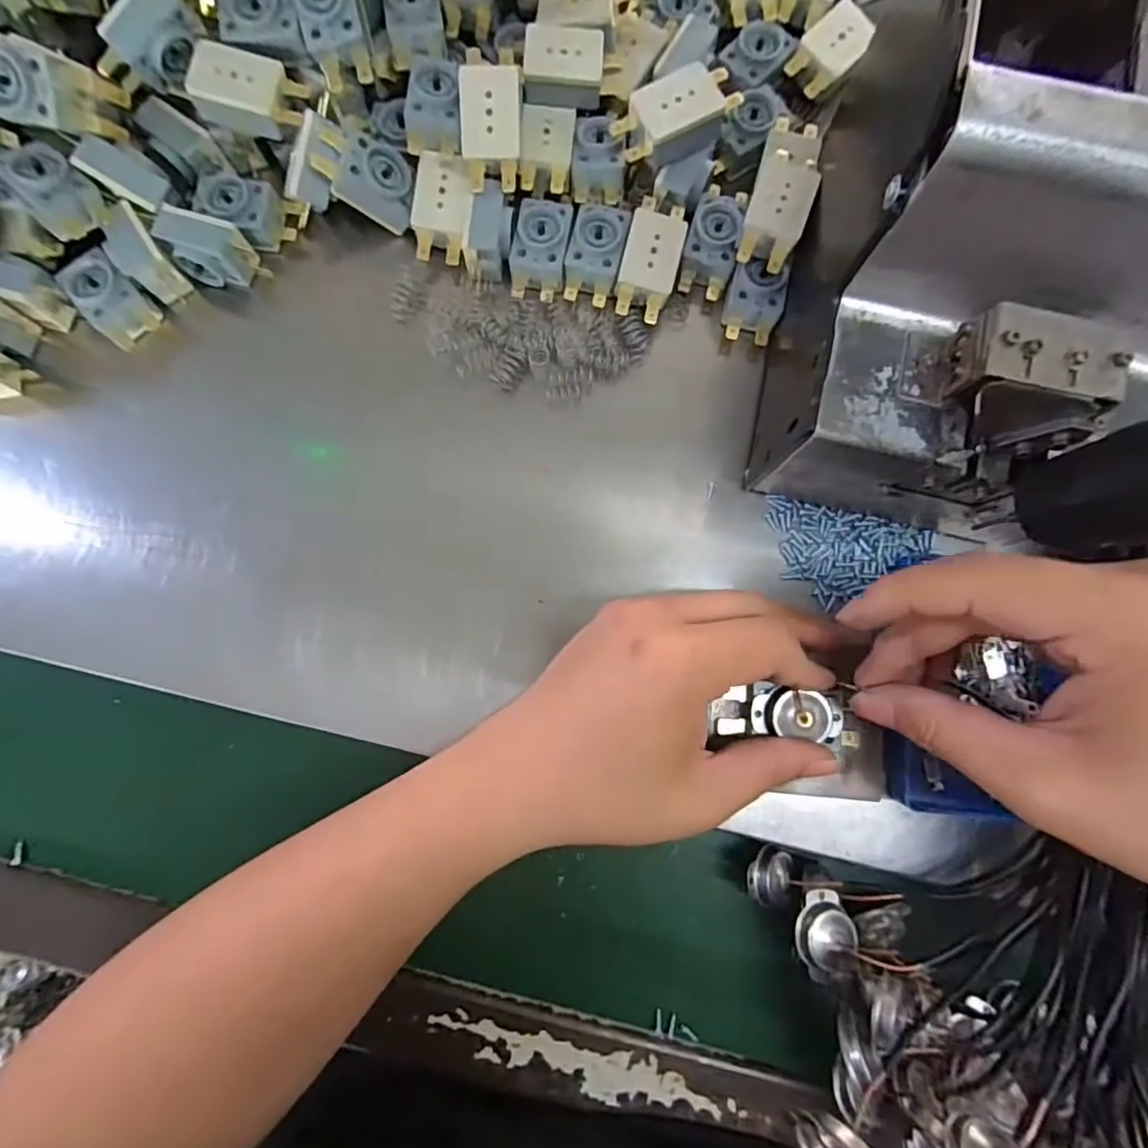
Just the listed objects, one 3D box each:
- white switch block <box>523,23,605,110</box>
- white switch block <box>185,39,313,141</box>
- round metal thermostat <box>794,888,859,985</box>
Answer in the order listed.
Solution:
[{"bbox_3d":[-0.005,-0.248,0.282,0.038,0.015,0.028,5,84,1],"label":"white switch block"},{"bbox_3d":[-0.153,-0.227,0.271,0.043,0.020,0.029,18,84,3],"label":"white switch block"},{"bbox_3d":[0.108,0.156,0.252,0.025,0.020,0.033,-11,84,-1],"label":"round metal thermostat"}]

